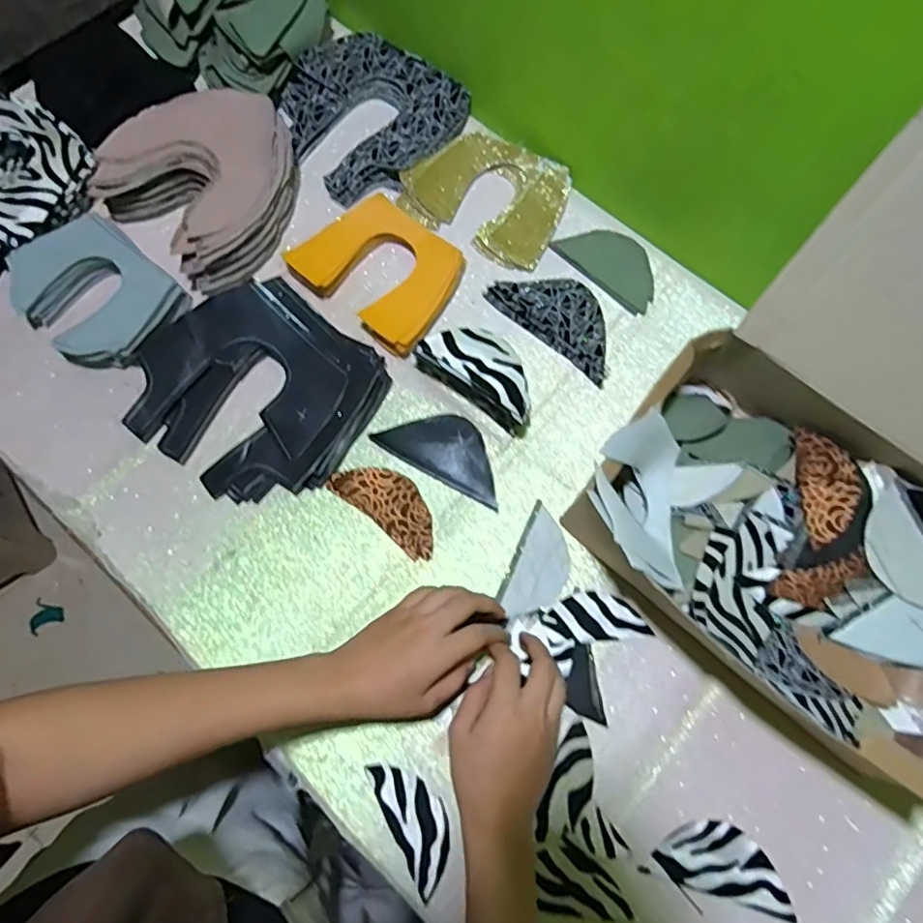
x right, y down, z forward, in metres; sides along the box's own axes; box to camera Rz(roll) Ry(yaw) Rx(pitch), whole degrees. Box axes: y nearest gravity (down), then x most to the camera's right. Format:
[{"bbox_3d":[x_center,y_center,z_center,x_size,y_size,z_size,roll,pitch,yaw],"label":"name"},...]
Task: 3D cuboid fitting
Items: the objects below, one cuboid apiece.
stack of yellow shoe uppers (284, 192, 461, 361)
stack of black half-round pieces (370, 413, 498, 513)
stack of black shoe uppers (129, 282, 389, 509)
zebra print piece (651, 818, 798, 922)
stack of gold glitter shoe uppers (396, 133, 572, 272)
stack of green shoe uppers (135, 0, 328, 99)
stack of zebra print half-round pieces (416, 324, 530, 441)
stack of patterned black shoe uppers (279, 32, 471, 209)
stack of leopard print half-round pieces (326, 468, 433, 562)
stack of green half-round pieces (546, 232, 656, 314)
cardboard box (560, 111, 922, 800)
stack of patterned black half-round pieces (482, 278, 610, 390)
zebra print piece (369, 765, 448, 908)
[{"bbox_3d":[-0.083,-0.194,0.576,0.156,0.030,0.126,34,76,9],"label":"stack of yellow shoe uppers"},{"bbox_3d":[-0.014,-0.013,0.541,0.126,0.008,0.062,27,75,7],"label":"stack of black half-round pieces"},{"bbox_3d":[-0.192,-0.067,0.540,0.202,0.039,0.188,36,76,10],"label":"stack of black shoe uppers"},{"bbox_3d":[0.204,0.311,0.443,0.099,0.009,0.052,17,74,5],"label":"zebra print piece"},{"bbox_3d":[0.032,-0.291,0.616,0.161,0.021,0.135,29,75,8],"label":"stack of gold glitter shoe uppers"},{"bbox_3d":[-0.242,-0.505,0.637,0.165,0.062,0.182,36,75,9],"label":"stack of green shoe uppers"},{"bbox_3d":[0.020,-0.081,0.536,0.116,0.056,0.051,35,76,9],"label":"stack of zebra print half-round pieces"},{"bbox_3d":[-0.106,-0.385,0.635,0.181,0.023,0.180,40,77,11],"label":"stack of patterned black shoe uppers"},{"bbox_3d":[-0.064,0.038,0.524,0.111,0.009,0.050,38,76,10],"label":"stack of leopard print half-round pieces"},{"bbox_3d":[0.160,-0.210,0.602,0.069,0.004,0.113,-43,78,-12],"label":"stack of green half-round pieces"},{"bbox_3d":[0.312,0.011,0.405,0.322,0.261,0.319,42,77,11],"label":"cardboard box"},{"bbox_3d":[0.104,-0.150,0.582,0.145,0.015,0.074,40,77,11],"label":"stack of patterned black half-round pieces"},{"bbox_3d":[-0.036,0.281,0.451,0.044,0.007,0.096,-28,72,-17],"label":"zebra print piece"}]

